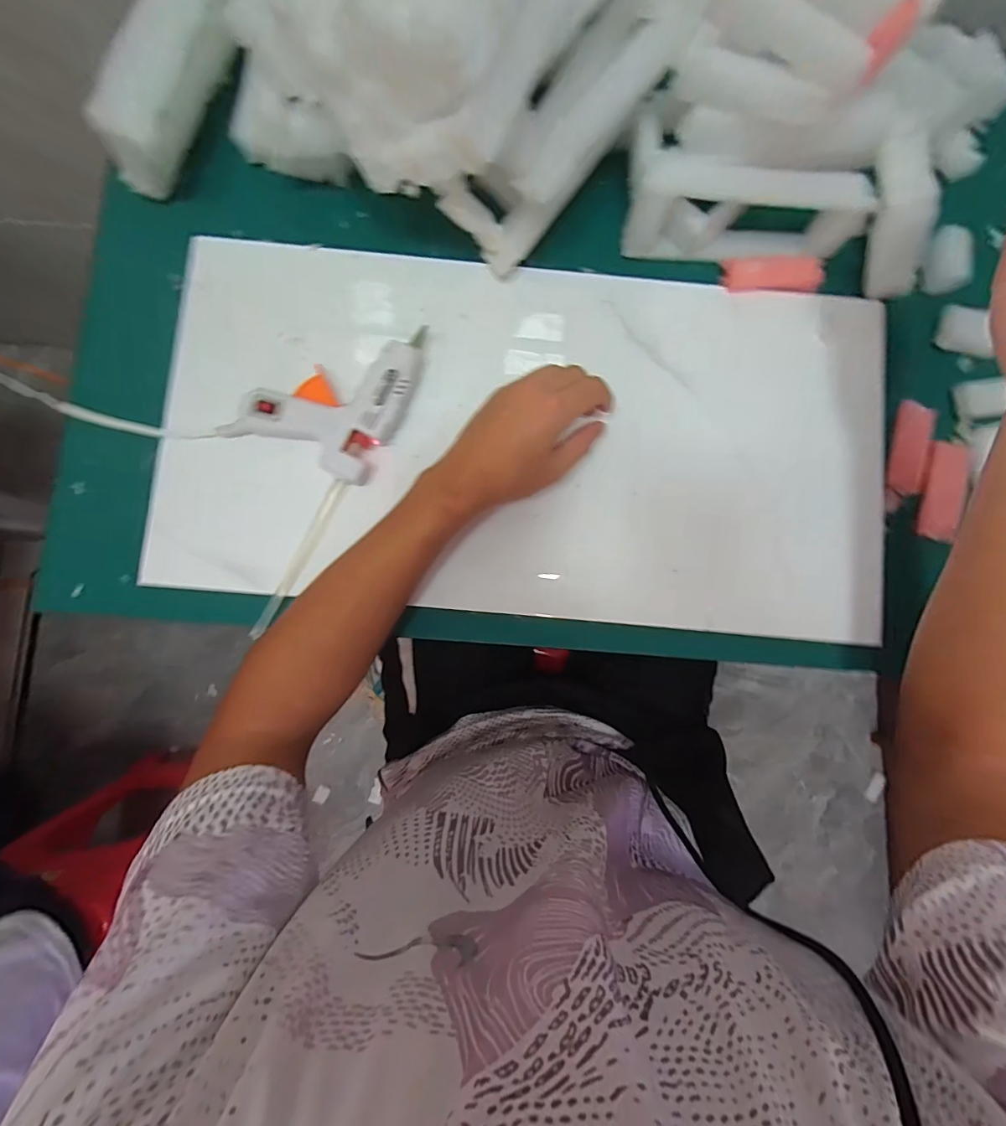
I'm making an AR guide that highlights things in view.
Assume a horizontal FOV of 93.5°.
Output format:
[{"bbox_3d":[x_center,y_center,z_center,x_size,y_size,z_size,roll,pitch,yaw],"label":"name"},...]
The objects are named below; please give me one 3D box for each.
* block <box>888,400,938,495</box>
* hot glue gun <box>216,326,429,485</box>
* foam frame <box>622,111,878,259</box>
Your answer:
[{"bbox_3d":[0.355,-0.100,0.411,0.020,0.022,0.084,12,84,-1],"label":"block"},{"bbox_3d":[-0.138,-0.144,0.382,0.119,0.022,0.134,24,84,0],"label":"hot glue gun"},{"bbox_3d":[0.199,-0.309,0.394,0.184,0.063,0.073,3,84,-2],"label":"foam frame"}]

